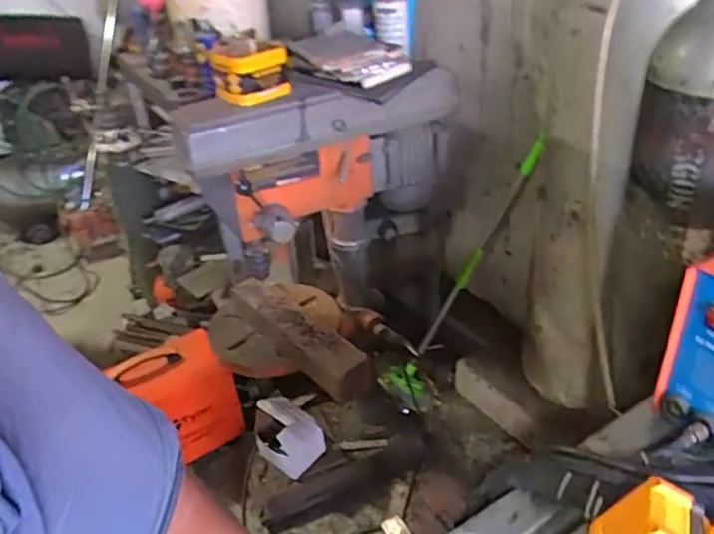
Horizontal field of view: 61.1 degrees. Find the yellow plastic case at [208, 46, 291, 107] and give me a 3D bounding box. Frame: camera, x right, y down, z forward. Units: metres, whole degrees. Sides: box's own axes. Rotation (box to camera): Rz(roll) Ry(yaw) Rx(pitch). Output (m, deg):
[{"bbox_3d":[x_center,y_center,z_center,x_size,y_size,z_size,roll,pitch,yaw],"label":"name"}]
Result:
[{"bbox_3d":[-0.204,-0.372,1.173,0.142,0.078,0.150,-10,33,-9],"label":"yellow plastic case"}]

